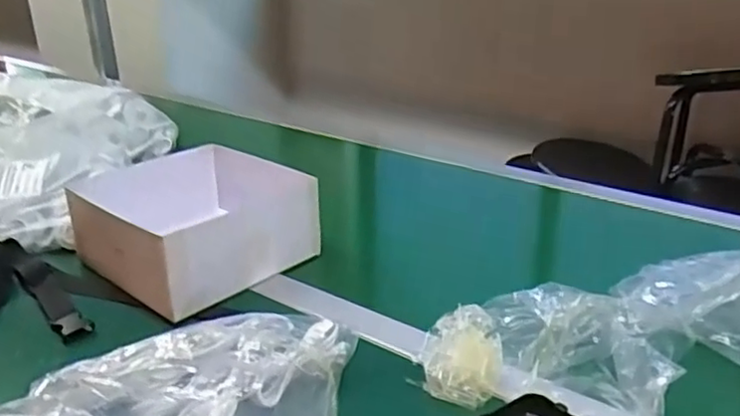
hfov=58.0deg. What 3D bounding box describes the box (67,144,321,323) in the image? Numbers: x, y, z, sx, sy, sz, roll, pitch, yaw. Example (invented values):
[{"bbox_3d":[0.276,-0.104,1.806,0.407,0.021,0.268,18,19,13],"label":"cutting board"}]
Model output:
[{"bbox_3d":[-0.198,0.009,0.755,0.211,0.079,0.203,20,32,39],"label":"box"}]

